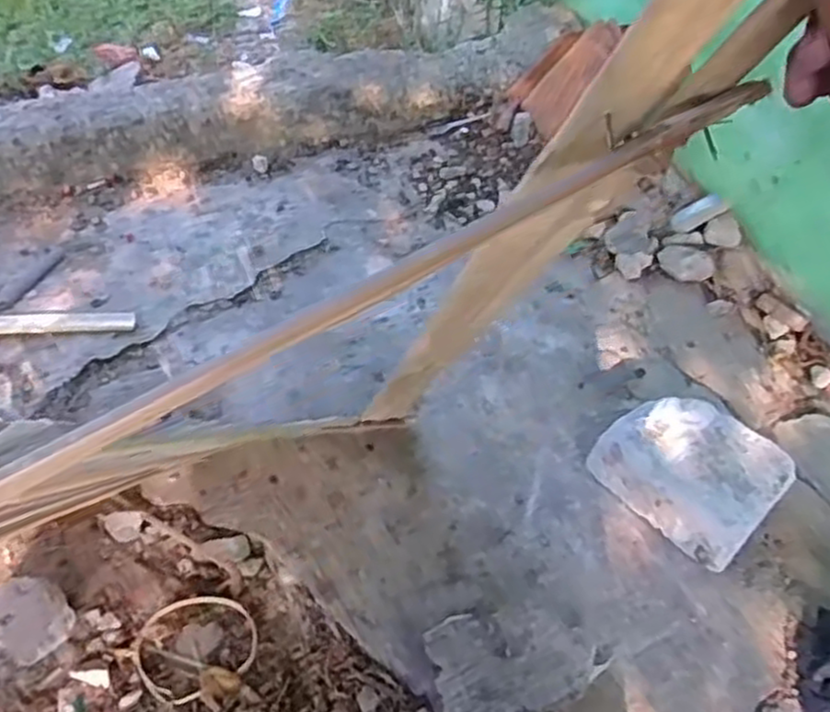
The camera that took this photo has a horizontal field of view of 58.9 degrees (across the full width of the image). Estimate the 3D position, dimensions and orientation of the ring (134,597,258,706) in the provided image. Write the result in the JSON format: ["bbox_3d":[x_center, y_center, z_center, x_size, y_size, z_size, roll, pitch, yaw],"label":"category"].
[{"bbox_3d":[-0.258,0.338,0.868,0.133,0.013,0.120,-22,53,-26],"label":"ring"}]

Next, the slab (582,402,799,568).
[{"bbox_3d":[0.389,0.160,1.045,0.227,0.102,0.186,38,53,26],"label":"slab"}]

